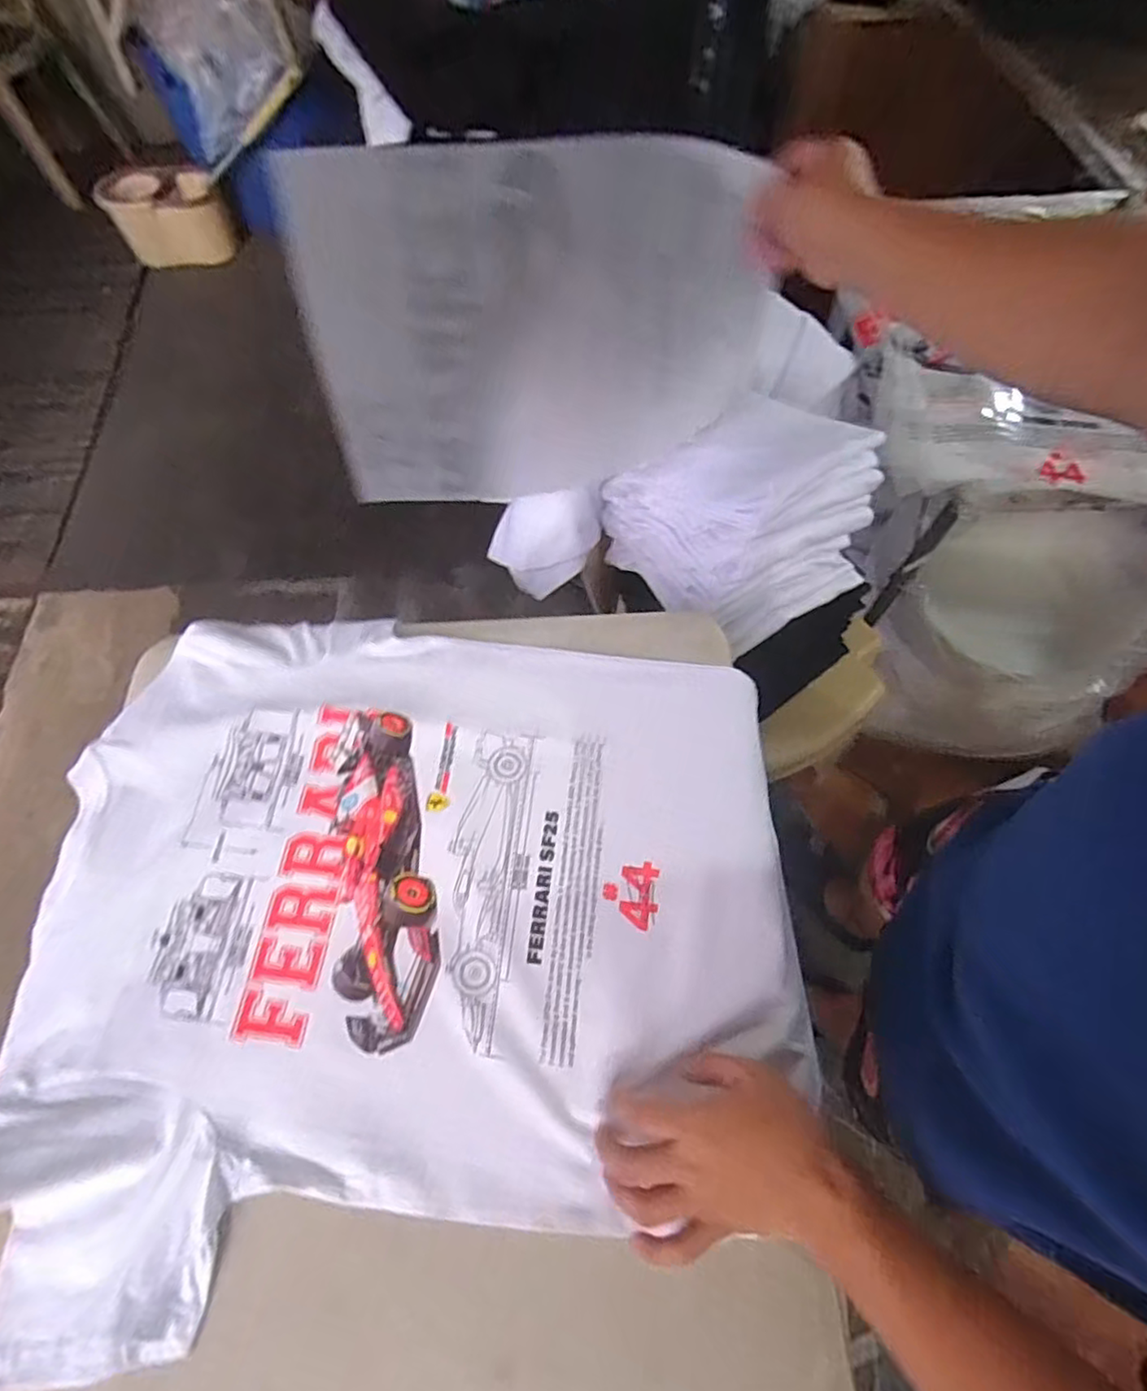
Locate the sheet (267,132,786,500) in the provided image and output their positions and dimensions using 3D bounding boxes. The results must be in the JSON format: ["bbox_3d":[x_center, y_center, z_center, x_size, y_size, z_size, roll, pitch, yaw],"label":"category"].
[{"bbox_3d":[-0.031,-0.338,0.612,0.417,0.287,0.042,-5,47,-2],"label":"sheet"}]

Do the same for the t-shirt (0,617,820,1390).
[{"bbox_3d":[-0.125,0.171,0.543,0.615,0.042,0.535,-2,62,1],"label":"t-shirt"}]

